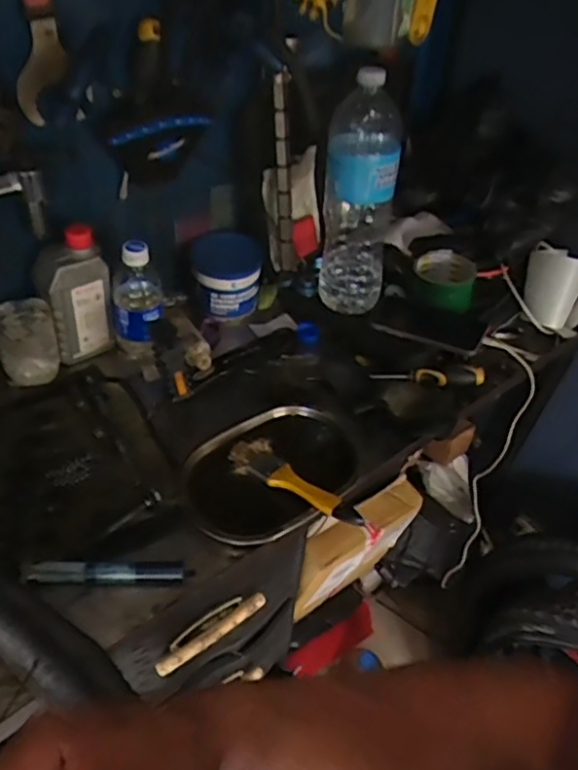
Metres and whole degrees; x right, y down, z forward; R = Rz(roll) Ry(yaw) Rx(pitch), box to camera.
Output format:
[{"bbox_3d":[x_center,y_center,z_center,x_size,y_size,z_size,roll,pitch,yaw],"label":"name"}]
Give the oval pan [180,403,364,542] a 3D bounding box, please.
[{"bbox_3d":[-0.019,0.110,0.723,0.213,0.054,0.155,-20,51,-24],"label":"oval pan"}]

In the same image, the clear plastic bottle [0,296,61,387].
[{"bbox_3d":[-0.327,-0.052,0.774,0.072,0.090,0.055,-15,49,-20],"label":"clear plastic bottle"}]

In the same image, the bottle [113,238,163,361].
[{"bbox_3d":[-0.192,-0.112,0.801,0.051,0.160,0.052,3,46,-4],"label":"bottle"}]

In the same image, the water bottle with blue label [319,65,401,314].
[{"bbox_3d":[0.092,-0.238,0.806,0.100,0.285,0.093,7,45,0],"label":"water bottle with blue label"}]

